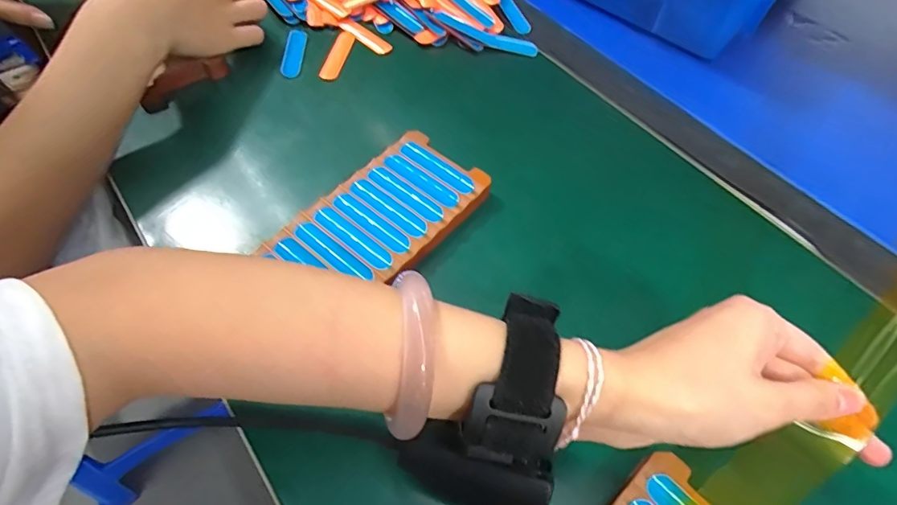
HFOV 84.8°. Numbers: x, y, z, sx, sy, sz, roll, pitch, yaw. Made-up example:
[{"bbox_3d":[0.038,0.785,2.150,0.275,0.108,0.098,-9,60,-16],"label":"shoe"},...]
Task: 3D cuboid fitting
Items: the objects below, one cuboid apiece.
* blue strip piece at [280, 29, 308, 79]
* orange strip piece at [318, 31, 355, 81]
[{"bbox_3d":[-0.134,-0.174,0.425,0.016,0.005,0.064,-2,59,0],"label":"blue strip piece"},{"bbox_3d":[-0.096,-0.172,0.424,0.017,0.004,0.066,9,59,7],"label":"orange strip piece"}]

